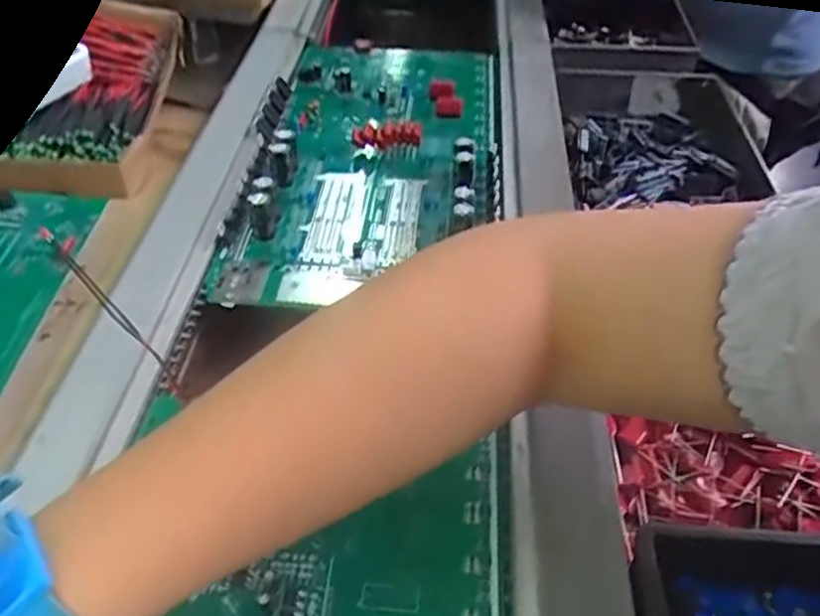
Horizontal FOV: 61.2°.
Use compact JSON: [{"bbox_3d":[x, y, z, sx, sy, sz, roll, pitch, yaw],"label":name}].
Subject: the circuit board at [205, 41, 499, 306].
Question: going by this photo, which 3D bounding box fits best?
[{"bbox_3d":[-0.023,-0.124,0.518,0.177,0.034,0.333,1,44,5],"label":"circuit board"}]

